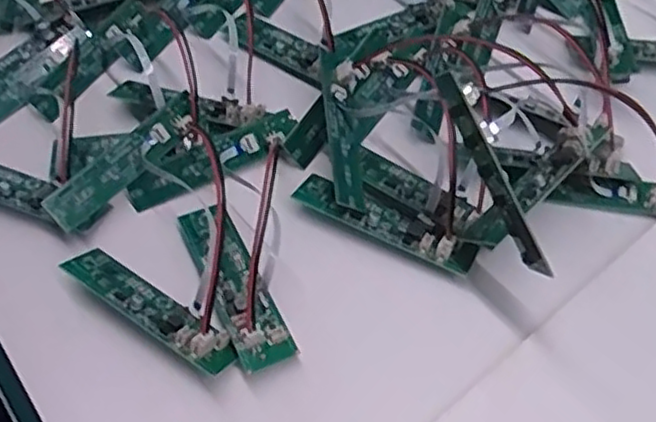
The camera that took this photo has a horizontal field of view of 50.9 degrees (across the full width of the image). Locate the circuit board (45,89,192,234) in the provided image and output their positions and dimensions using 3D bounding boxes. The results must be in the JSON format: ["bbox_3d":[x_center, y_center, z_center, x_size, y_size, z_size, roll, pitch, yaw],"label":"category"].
[{"bbox_3d":[-0.092,-0.023,0.313,0.080,0.018,0.007,-44,28,-17],"label":"circuit board"}]

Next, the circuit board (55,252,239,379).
[{"bbox_3d":[-0.071,0.038,0.277,0.081,0.008,0.018,30,60,18],"label":"circuit board"}]

